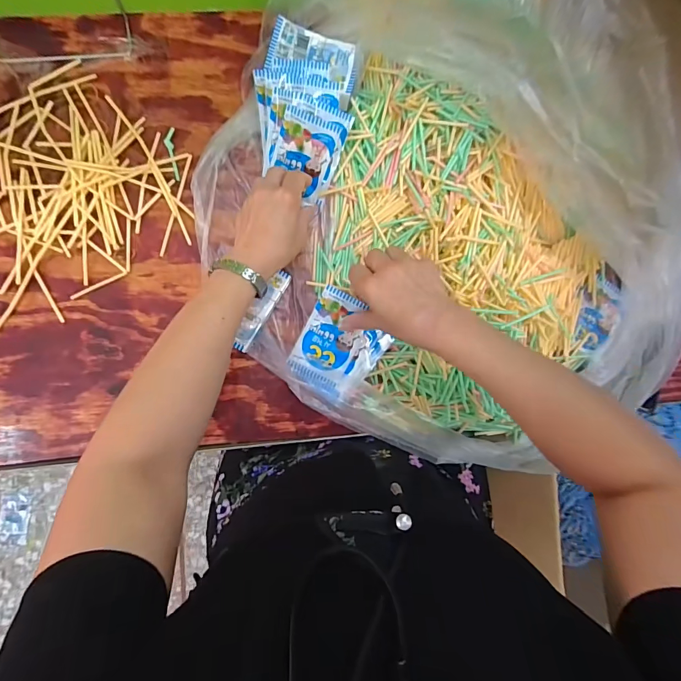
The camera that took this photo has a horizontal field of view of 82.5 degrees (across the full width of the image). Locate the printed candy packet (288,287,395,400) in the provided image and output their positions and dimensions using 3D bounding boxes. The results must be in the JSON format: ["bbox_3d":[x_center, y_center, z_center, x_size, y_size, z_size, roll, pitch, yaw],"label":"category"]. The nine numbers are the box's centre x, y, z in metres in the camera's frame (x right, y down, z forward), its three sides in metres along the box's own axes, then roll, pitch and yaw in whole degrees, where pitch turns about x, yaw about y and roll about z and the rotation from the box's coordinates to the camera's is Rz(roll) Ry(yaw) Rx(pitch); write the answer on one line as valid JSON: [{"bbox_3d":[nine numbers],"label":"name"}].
[{"bbox_3d":[0.000,0.007,0.456,0.095,0.020,0.111,27,85,-5],"label":"printed candy packet"}]

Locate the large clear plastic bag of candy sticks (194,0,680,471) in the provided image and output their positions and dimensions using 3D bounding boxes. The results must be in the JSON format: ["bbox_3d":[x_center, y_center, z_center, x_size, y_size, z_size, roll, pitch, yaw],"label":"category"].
[{"bbox_3d":[0.120,-0.120,0.402,0.536,0.183,0.446,30,85,-5],"label":"large clear plastic bag of candy sticks"}]

